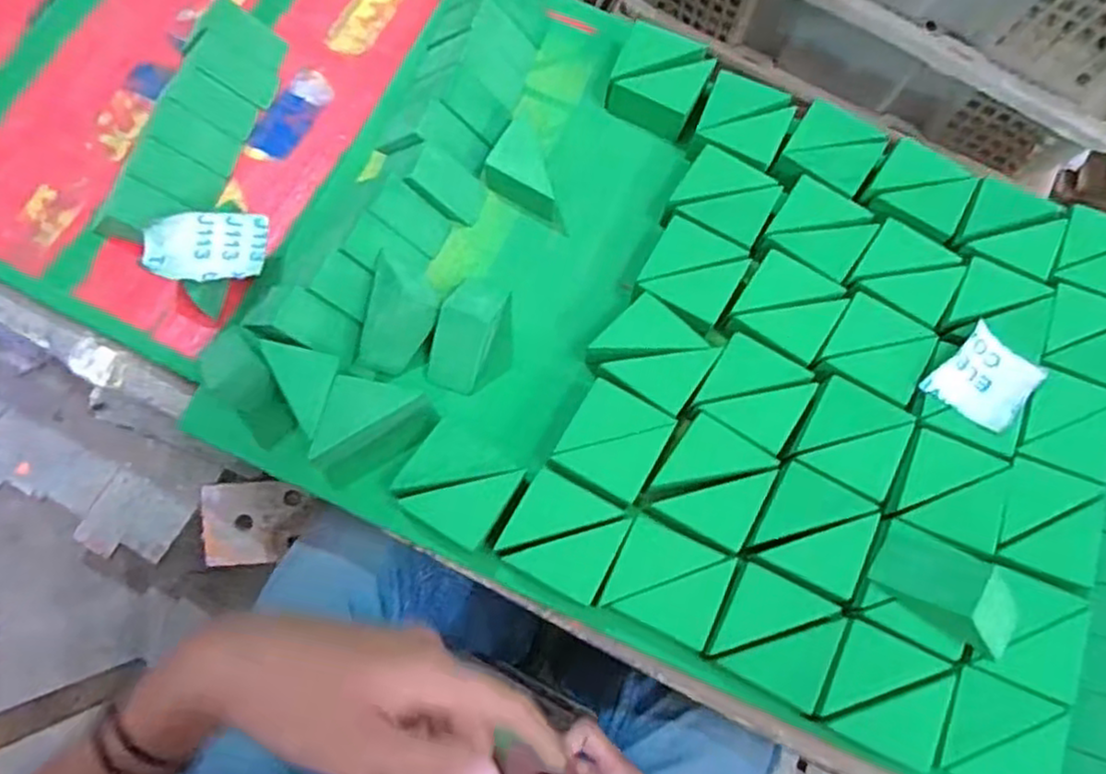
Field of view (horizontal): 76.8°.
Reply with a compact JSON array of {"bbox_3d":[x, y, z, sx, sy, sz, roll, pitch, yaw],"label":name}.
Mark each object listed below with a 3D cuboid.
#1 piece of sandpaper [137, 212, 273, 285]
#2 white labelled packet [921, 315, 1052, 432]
[{"bbox_3d":[-0.227,-0.091,0.455,0.075,0.008,0.048,-1,73,-6],"label":"piece of sandpaper"},{"bbox_3d":[0.266,-0.004,0.428,0.050,0.006,0.059,41,78,10],"label":"white labelled packet"}]

